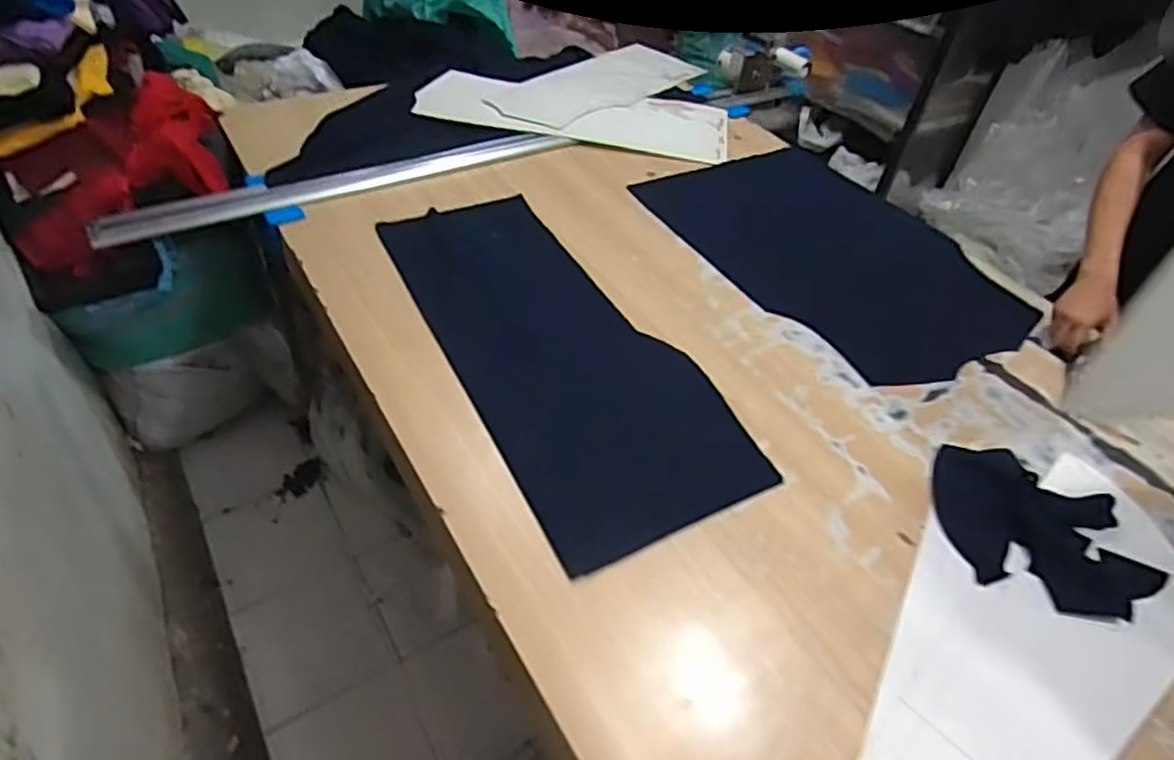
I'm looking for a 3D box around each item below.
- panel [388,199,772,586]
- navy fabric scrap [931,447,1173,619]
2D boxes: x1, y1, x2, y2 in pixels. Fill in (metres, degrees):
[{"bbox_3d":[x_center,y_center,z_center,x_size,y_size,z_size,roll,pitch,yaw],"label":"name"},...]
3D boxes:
[{"bbox_3d":[-0.061,-0.077,1.136,0.346,0.015,0.830,-19,51,-22],"label":"panel"},{"bbox_3d":[0.618,0.200,0.918,0.249,0.026,0.245,3,46,-3],"label":"navy fabric scrap"}]

